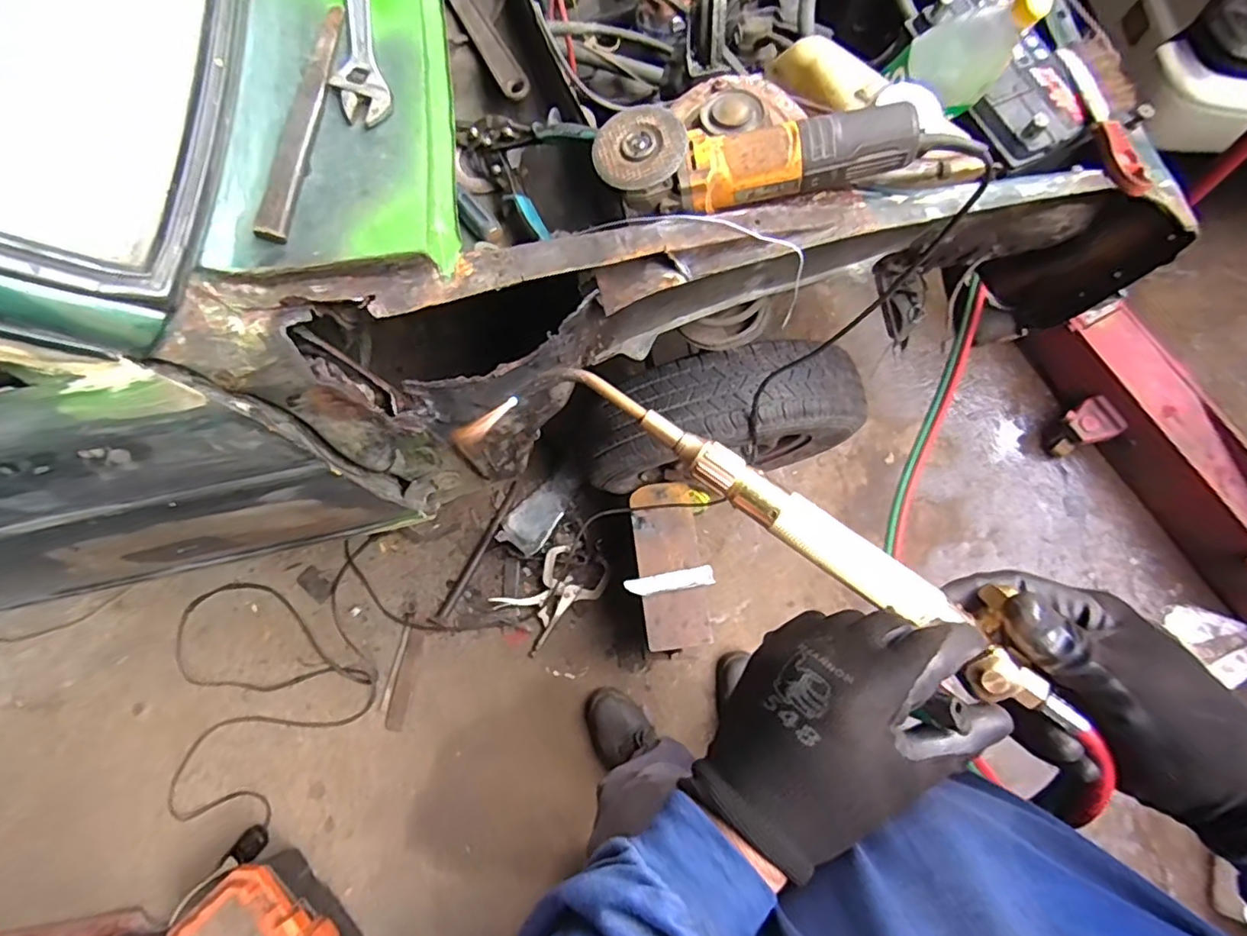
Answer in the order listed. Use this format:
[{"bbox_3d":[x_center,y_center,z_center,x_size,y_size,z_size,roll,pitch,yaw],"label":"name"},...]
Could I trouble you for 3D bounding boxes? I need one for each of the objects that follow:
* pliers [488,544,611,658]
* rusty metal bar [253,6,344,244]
[{"bbox_3d":[-0.157,0.279,1.376,0.256,0.046,0.152,-41,79,-12],"label":"pliers"},{"bbox_3d":[-0.264,-0.289,0.500,0.027,0.010,0.222,7,75,0],"label":"rusty metal bar"}]

